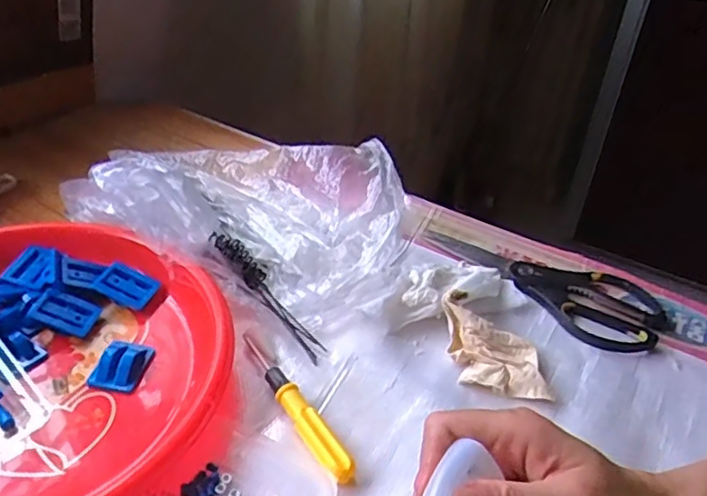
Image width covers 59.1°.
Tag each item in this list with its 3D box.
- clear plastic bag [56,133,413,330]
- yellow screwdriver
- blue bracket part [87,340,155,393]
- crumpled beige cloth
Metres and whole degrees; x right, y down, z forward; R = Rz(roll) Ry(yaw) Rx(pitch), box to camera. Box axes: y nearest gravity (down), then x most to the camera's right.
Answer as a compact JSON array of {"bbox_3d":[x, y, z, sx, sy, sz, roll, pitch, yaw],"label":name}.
[{"bbox_3d":[-0.103,-0.039,0.550,0.280,0.106,0.169,14,37,12],"label":"clear plastic bag"},{"bbox_3d":[-0.043,0.107,0.438,0.020,0.016,0.141,-21,43,-30],"label":"yellow screwdriver"},{"bbox_3d":[-0.168,0.083,0.453,0.033,0.014,0.043,12,37,10],"label":"blue bracket part"},{"bbox_3d":[0.109,0.075,0.481,0.066,0.029,0.090,0,37,-5],"label":"crumpled beige cloth"}]

